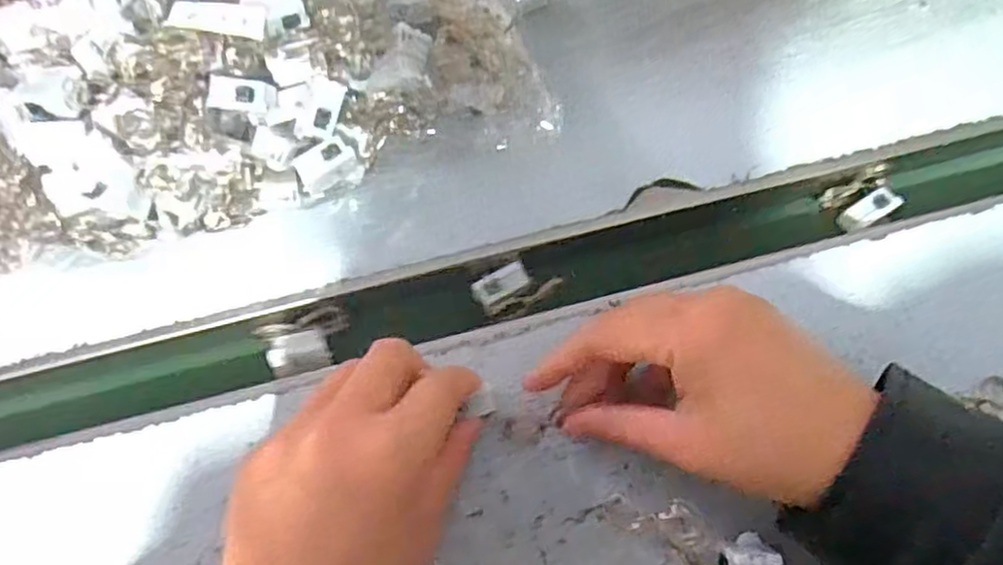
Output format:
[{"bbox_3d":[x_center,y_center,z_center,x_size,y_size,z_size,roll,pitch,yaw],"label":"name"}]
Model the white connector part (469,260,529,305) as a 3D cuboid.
[{"bbox_3d":[0.000,0.000,0.351,0.028,0.005,0.013,-28,72,-8],"label":"white connector part"}]

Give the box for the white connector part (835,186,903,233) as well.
[{"bbox_3d":[0.193,-0.039,0.360,0.030,0.007,0.014,-33,72,13],"label":"white connector part"}]

